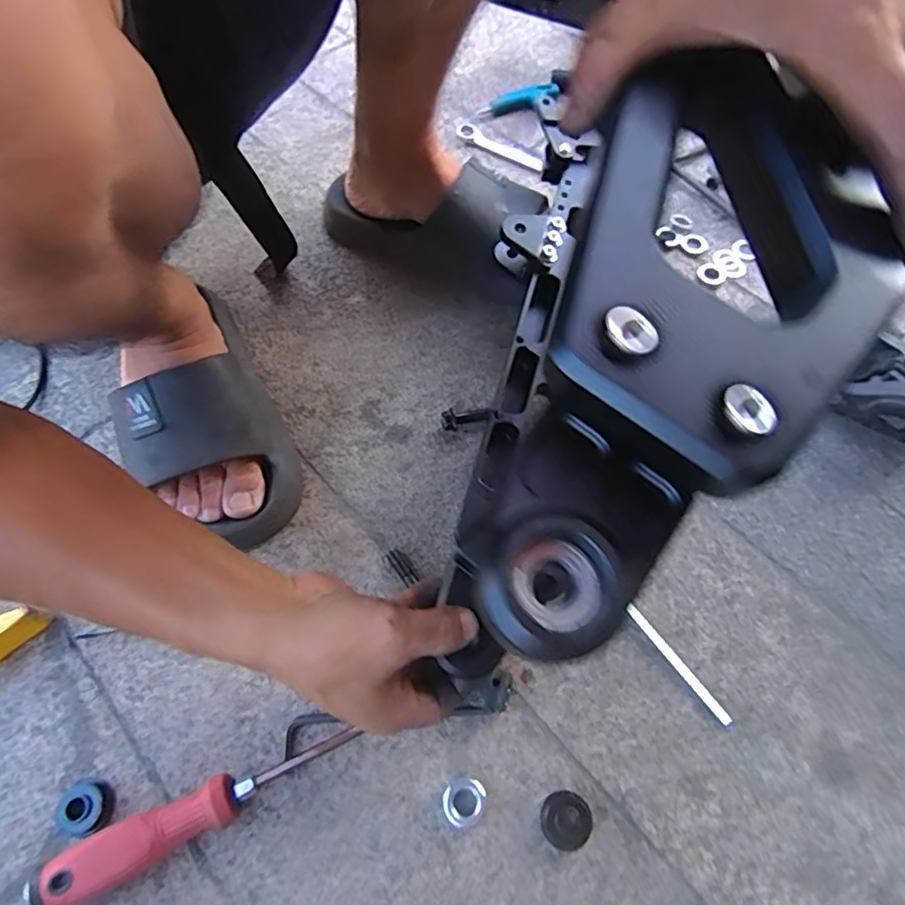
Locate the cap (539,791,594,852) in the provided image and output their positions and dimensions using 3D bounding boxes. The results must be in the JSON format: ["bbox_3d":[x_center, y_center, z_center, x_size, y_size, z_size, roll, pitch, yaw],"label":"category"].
[{"bbox_3d":[0.069,0.223,0.359,0.030,0.006,0.030,-1,63,1],"label":"cap"}]

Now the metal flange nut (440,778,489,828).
[{"bbox_3d":[0.007,0.214,0.364,0.027,0.013,0.025,-1,63,1],"label":"metal flange nut"}]

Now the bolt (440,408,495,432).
[{"bbox_3d":[0.012,-0.027,0.483,0.042,0.017,0.015,2,63,3],"label":"bolt"}]

